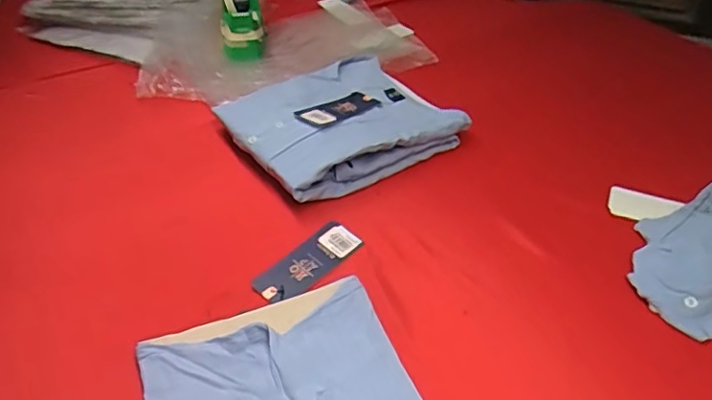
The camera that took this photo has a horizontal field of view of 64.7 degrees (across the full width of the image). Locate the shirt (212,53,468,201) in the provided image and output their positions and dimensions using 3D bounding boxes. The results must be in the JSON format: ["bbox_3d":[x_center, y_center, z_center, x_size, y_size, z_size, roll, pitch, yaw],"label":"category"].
[{"bbox_3d":[-0.023,-0.111,0.740,0.270,0.045,0.231,-19,45,-27],"label":"shirt"}]

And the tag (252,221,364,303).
[{"bbox_3d":[-0.049,0.065,0.579,0.044,0.008,0.119,35,50,27],"label":"tag"}]

